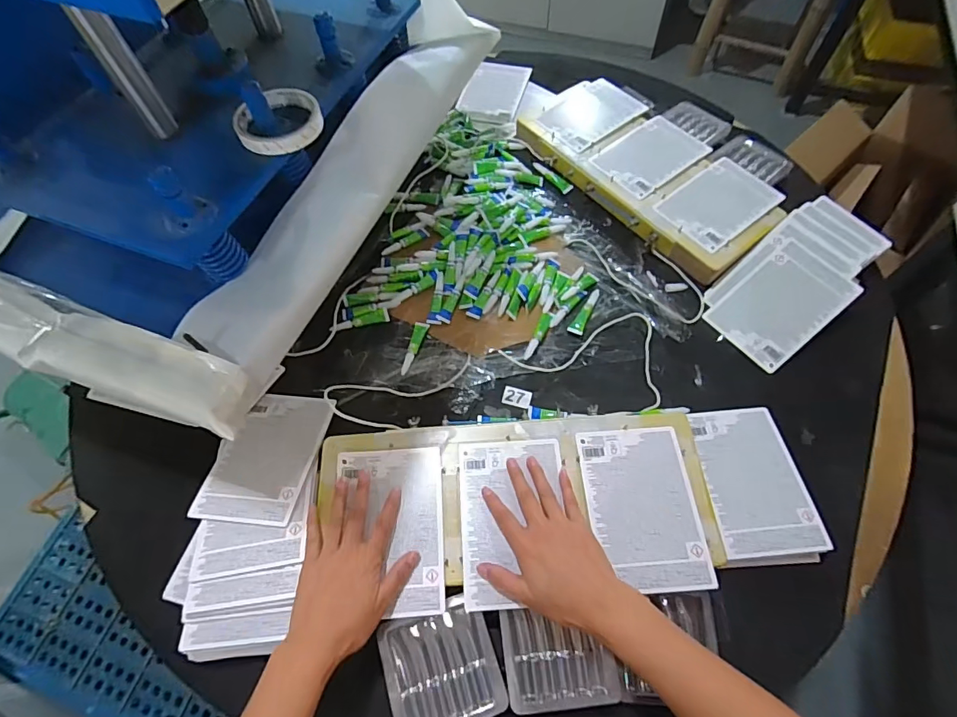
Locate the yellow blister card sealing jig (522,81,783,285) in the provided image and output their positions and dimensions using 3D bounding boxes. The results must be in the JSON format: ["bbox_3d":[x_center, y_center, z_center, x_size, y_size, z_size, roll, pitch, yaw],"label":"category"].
[{"bbox_3d":[0.272,-0.311,0.765,0.209,0.049,0.430,-33,66,-15],"label":"yellow blister card sealing jig"}]

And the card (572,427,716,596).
[{"bbox_3d":[0.175,0.157,0.503,0.113,0.005,0.168,-4,61,-1],"label":"card"}]

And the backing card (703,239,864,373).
[{"bbox_3d":[0.411,-0.074,0.638,0.166,0.008,0.115,-42,70,-1],"label":"backing card"}]

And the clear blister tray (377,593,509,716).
[{"bbox_3d":[-0.035,0.295,0.446,0.103,0.015,0.104,-17,62,-8],"label":"clear blister tray"}]

